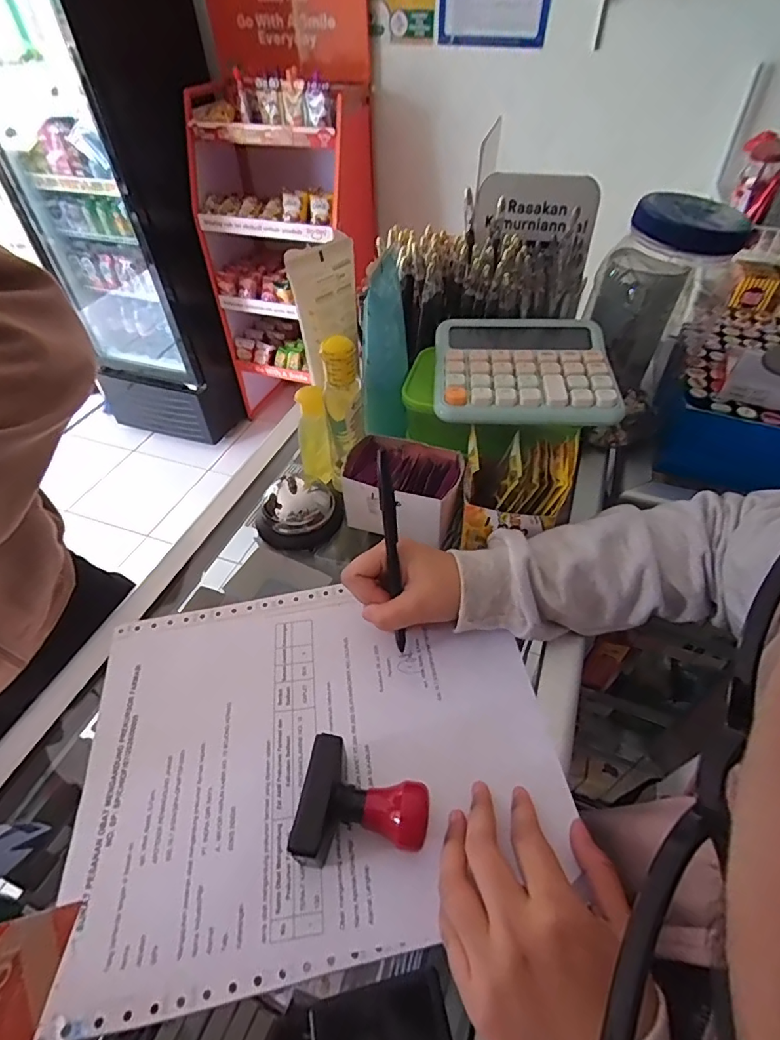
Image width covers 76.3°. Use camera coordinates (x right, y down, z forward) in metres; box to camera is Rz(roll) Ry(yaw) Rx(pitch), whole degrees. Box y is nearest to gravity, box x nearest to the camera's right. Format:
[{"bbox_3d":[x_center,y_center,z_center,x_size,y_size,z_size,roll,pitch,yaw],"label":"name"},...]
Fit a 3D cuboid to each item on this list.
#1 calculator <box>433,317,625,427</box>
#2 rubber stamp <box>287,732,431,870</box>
[{"bbox_3d":[0.113,-0.132,0.427,0.145,0.026,0.126,3,47,4],"label":"calculator"},{"bbox_3d":[-0.014,0.169,0.292,0.071,0.035,0.062,6,48,7],"label":"rubber stamp"}]

